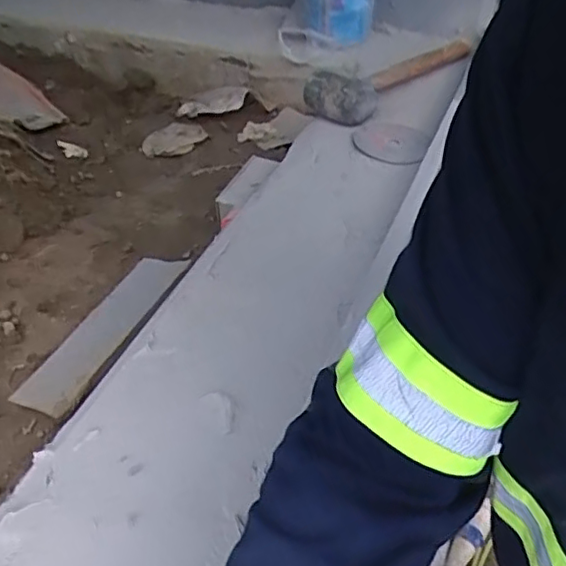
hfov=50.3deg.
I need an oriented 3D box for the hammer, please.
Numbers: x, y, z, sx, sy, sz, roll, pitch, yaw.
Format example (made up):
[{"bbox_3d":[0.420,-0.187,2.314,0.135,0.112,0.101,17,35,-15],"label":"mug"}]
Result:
[{"bbox_3d":[0.186,-0.331,0.917,0.081,0.051,0.362,33,51,32],"label":"hammer"}]

